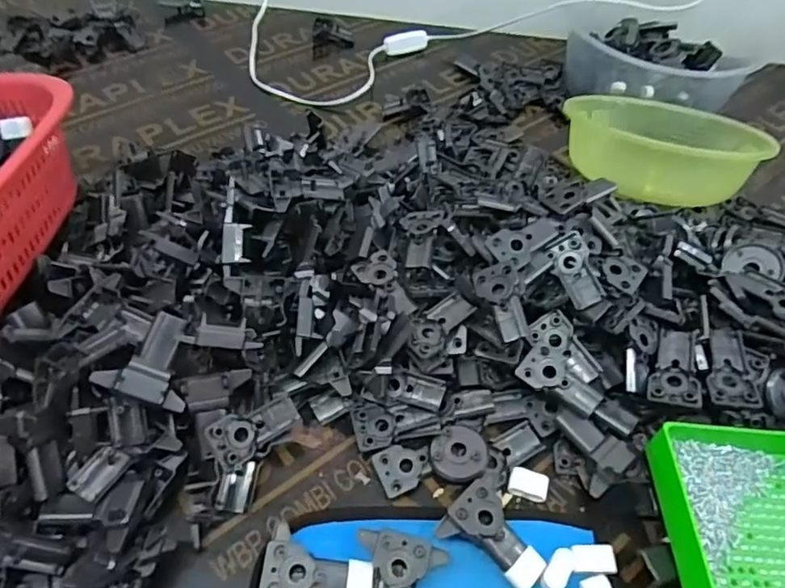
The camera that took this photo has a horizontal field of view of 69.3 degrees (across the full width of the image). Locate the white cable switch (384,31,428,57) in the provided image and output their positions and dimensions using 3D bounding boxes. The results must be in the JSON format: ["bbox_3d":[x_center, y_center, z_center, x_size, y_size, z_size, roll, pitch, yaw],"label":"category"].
[{"bbox_3d":[0.018,-0.335,0.758,0.062,0.023,0.018,-22,56,-19],"label":"white cable switch"}]

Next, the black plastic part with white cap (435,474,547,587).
[{"bbox_3d":[0.071,0.149,0.363,0.064,0.019,0.055,32,57,20],"label":"black plastic part with white cap"}]

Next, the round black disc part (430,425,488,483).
[{"bbox_3d":[0.047,0.111,0.402,0.039,0.007,0.040,2,52,-2],"label":"round black disc part"}]

